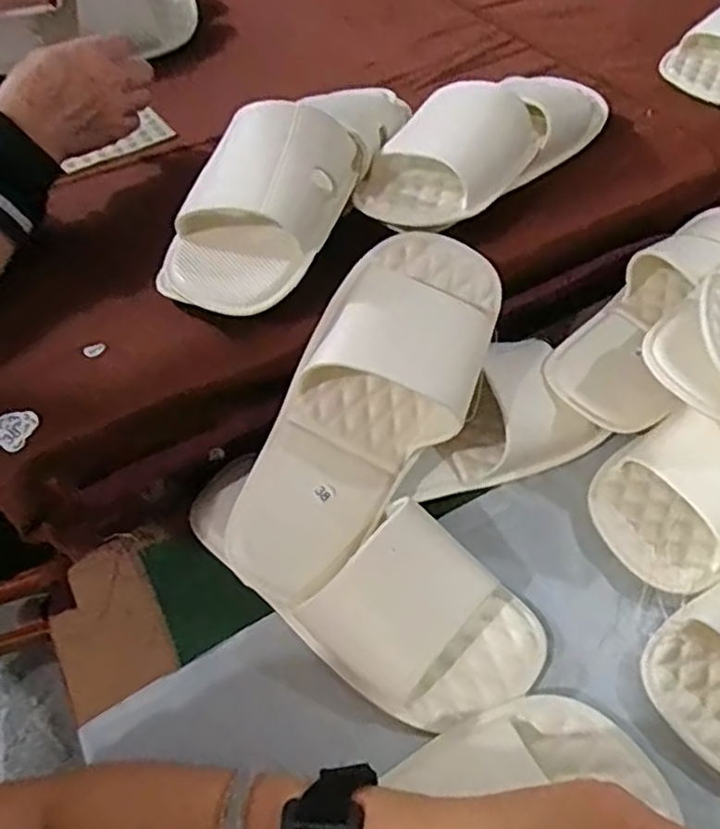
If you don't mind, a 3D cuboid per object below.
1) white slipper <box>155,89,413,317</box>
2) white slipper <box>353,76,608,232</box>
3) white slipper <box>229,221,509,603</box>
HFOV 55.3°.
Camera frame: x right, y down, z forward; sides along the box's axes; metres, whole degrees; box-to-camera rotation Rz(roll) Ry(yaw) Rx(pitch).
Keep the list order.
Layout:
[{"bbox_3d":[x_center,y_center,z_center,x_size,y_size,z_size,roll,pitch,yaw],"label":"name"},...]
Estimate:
[{"bbox_3d":[-0.053,-0.185,0.482,0.109,0.081,0.251,15,54,16],"label":"white slipper"},{"bbox_3d":[0.092,-0.210,0.516,0.093,0.073,0.230,31,60,26],"label":"white slipper"},{"bbox_3d":[0.007,-0.002,0.444,0.108,0.065,0.261,28,83,24],"label":"white slipper"}]

